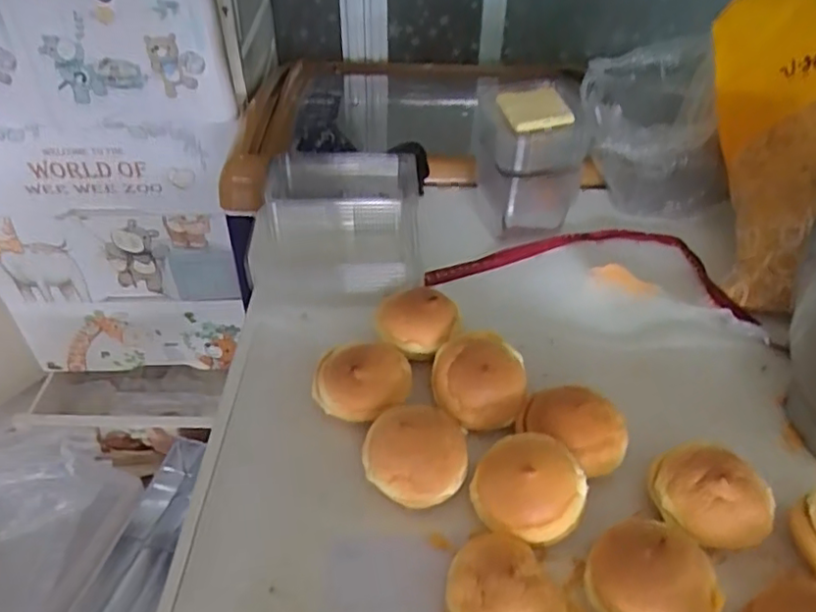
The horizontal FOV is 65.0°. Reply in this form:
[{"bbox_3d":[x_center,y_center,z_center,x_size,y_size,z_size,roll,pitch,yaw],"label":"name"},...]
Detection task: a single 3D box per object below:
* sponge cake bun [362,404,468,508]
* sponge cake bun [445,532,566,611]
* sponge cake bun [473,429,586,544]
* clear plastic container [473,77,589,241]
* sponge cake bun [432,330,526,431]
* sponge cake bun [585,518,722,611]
[{"bbox_3d":[0.005,0.118,0.517,0.081,0.055,0.080,-2,42,-4],"label":"sponge cake bun"},{"bbox_3d":[0.069,0.200,0.446,0.083,0.036,0.076,1,42,-1],"label":"sponge cake bun"},{"bbox_3d":[0.092,0.134,0.486,0.081,0.043,0.075,1,42,-1],"label":"sponge cake bun"},{"bbox_3d":[0.148,-0.176,0.772,0.110,0.149,0.118,-4,42,-5],"label":"clear plastic container"},{"bbox_3d":[0.062,0.065,0.570,0.081,0.045,0.074,5,42,4],"label":"sponge cake bun"},{"bbox_3d":[0.167,0.189,0.441,0.076,0.052,0.079,-7,43,-10],"label":"sponge cake bun"}]

